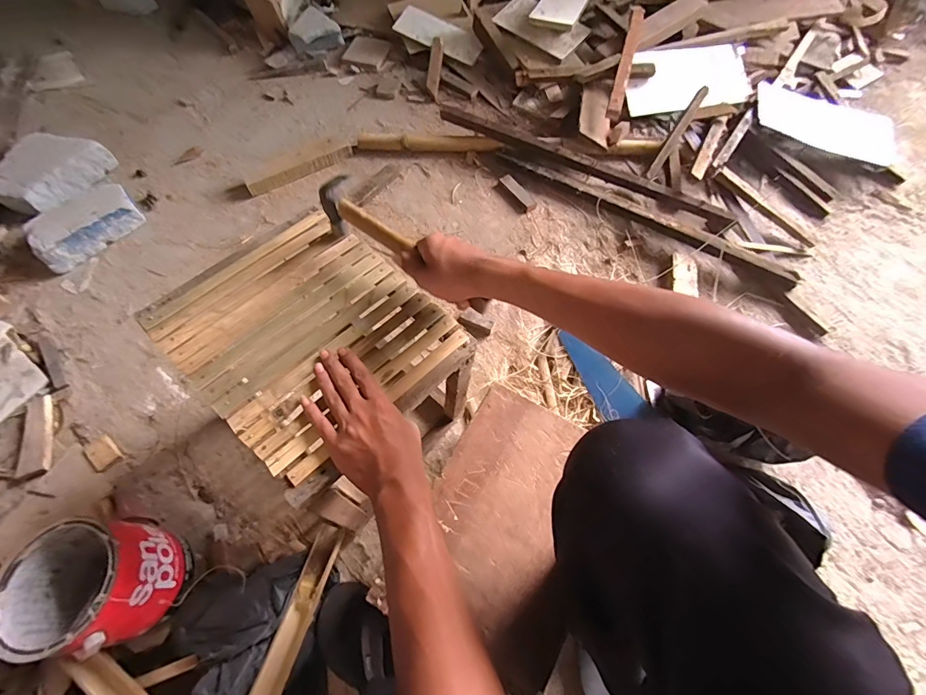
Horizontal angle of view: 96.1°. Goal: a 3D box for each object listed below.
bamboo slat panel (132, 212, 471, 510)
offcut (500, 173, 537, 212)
[{"bbox_3d":[-0.186,-0.025,0.496,0.315,0.030,0.258,42,73,14],"label":"bamboo slat panel"},{"bbox_3d":[0.134,-0.379,1.009,0.031,0.017,0.118,-30,68,-14],"label":"offcut"}]

